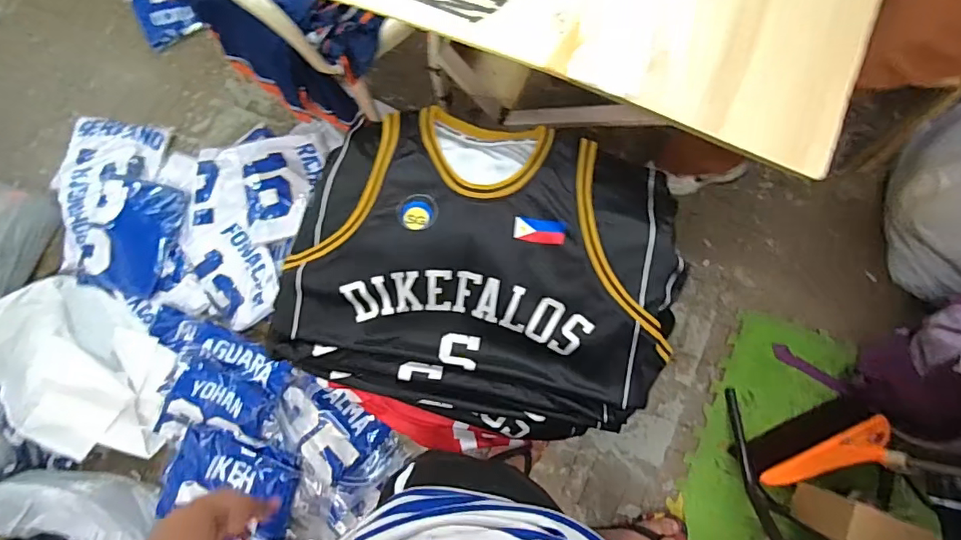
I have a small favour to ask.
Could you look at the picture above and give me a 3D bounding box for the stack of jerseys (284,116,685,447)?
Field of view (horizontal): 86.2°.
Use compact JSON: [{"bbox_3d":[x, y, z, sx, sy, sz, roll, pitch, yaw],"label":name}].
[{"bbox_3d":[0.010,0.004,0.729,0.546,0.120,0.420,13,80,4],"label":"stack of jerseys"}]

